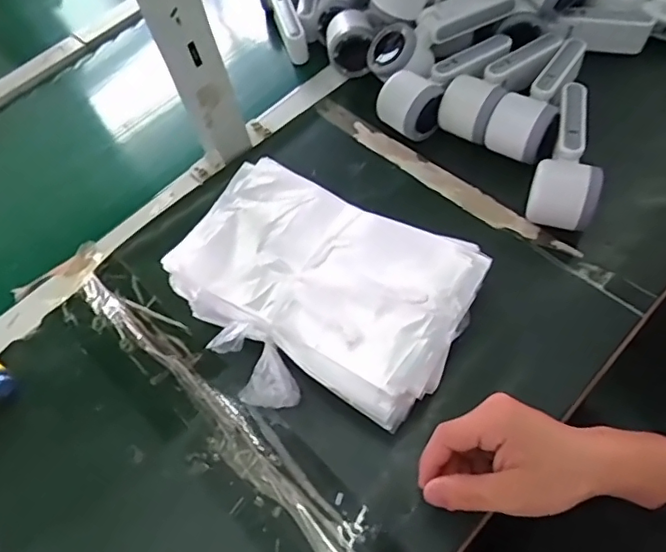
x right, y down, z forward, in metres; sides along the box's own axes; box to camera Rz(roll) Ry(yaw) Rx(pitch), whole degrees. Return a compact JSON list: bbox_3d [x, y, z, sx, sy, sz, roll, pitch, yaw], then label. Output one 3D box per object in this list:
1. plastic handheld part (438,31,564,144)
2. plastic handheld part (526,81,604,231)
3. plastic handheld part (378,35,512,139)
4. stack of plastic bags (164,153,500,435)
[{"bbox_3d":[0.178,-0.206,0.590,0.055,0.050,0.164,33,68,24],"label":"plastic handheld part"},{"bbox_3d":[0.229,-0.117,0.537,0.057,0.048,0.162,14,62,15],"label":"plastic handheld part"},{"bbox_3d":[0.119,-0.209,0.599,0.062,0.050,0.161,38,70,25],"label":"plastic handheld part"},{"bbox_3d":[-0.014,0.015,0.476,0.242,0.072,0.193,20,63,19],"label":"stack of plastic bags"}]

